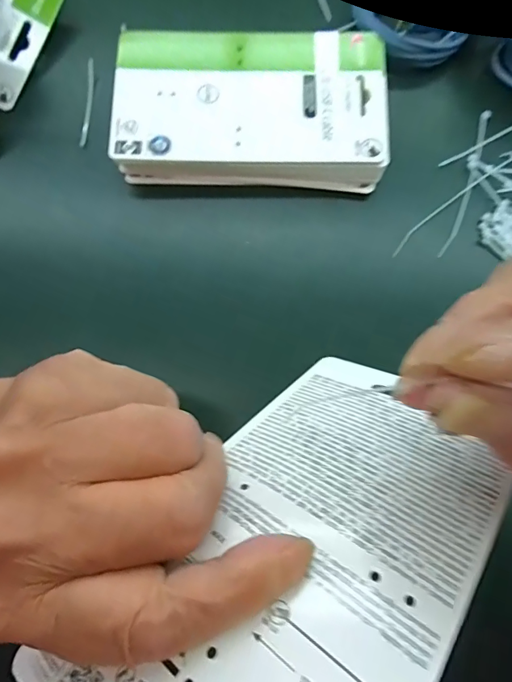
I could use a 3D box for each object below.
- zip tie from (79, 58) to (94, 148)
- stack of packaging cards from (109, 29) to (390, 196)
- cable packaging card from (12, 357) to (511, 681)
[{"bbox_3d":[-0.124,-0.175,0.316,0.005,0.005,0.069,4,80,1],"label":"zip tie"},{"bbox_3d":[-0.003,-0.160,0.301,0.180,0.033,0.105,2,80,1],"label":"stack of packaging cards"},{"bbox_3d":[0.018,0.065,0.143,0.094,0.009,0.168,19,43,34],"label":"cable packaging card"}]

